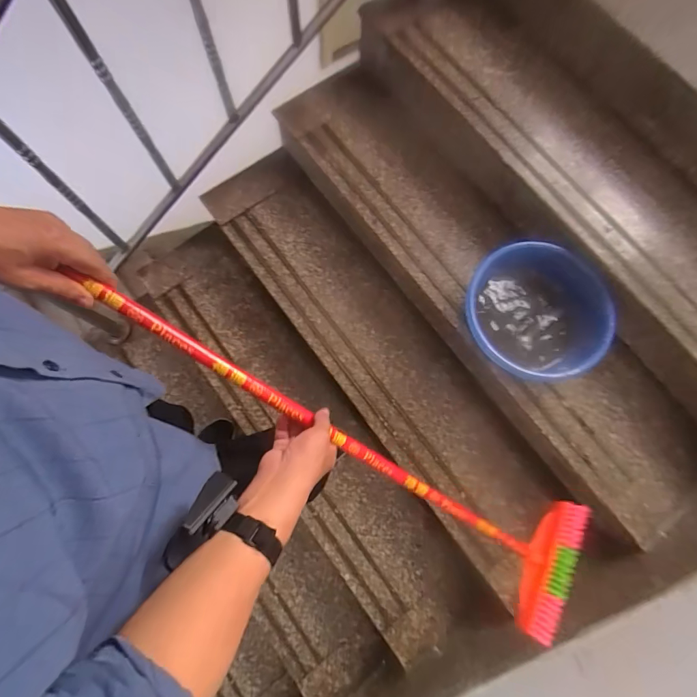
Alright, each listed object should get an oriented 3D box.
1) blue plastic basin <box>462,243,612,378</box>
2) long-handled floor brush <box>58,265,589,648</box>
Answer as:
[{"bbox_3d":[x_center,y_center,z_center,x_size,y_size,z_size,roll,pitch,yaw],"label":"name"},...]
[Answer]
[{"bbox_3d":[0.421,-0.079,0.896,0.272,0.119,0.298,0,76,-2],"label":"blue plastic basin"},{"bbox_3d":[0.044,0.166,0.582,0.879,0.047,0.218,35,77,-17],"label":"long-handled floor brush"}]

